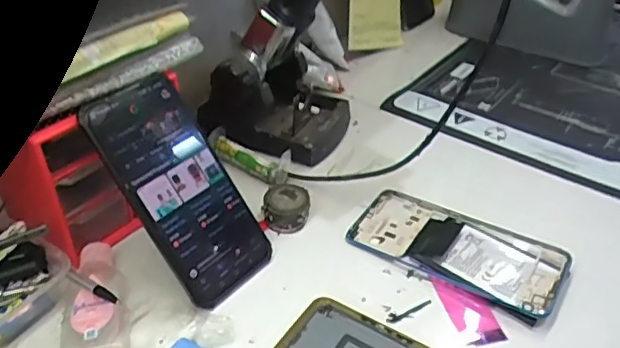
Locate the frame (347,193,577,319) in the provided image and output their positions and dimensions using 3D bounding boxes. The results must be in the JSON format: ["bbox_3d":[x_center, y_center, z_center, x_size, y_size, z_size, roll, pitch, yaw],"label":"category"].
[{"bbox_3d":[0.116,0.058,0.461,0.163,0.016,0.075,23,43,25],"label":"frame"}]

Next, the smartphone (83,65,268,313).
[{"bbox_3d":[-0.095,0.011,0.425,0.080,0.167,0.007,-36,9,-38],"label":"smartphone"}]

